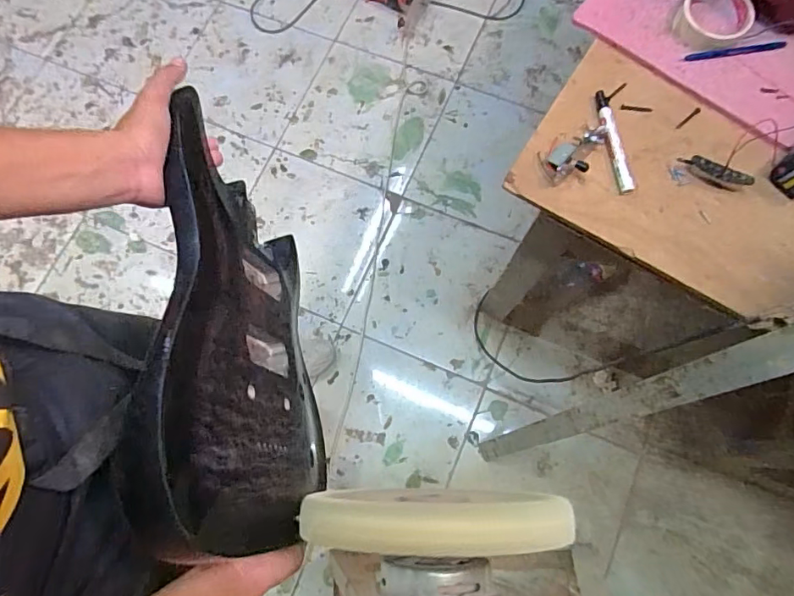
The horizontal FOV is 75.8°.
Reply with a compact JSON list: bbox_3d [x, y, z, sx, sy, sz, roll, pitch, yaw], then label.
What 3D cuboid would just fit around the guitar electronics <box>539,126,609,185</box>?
[{"bbox_3d":[0.225,-0.181,0.643,0.091,0.020,0.052,-23,76,-4],"label":"guitar electronics"}]

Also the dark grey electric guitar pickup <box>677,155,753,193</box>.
[{"bbox_3d":[0.393,-0.155,0.631,0.082,0.022,0.021,32,78,9],"label":"dark grey electric guitar pickup"}]

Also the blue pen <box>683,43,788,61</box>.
[{"bbox_3d":[0.451,-0.329,0.682,0.128,0.010,0.009,-5,75,0],"label":"blue pen"}]

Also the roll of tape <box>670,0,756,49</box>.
[{"bbox_3d":[0.419,-0.370,0.678,0.090,0.034,0.090,29,78,9],"label":"roll of tape"}]

